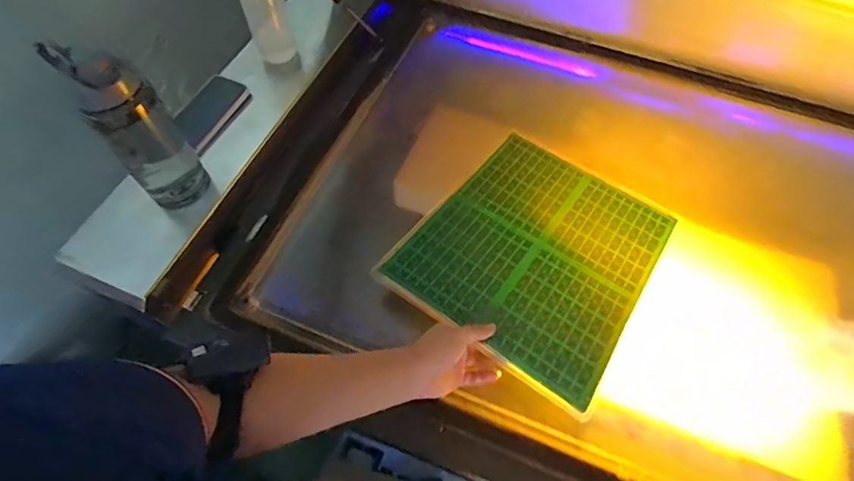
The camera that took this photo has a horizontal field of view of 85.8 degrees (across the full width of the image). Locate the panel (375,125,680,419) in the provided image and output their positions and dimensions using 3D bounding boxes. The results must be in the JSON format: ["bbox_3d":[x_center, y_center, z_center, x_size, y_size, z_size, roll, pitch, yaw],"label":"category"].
[{"bbox_3d":[0.161,0.009,0.676,0.310,0.009,0.380,31,56,17],"label":"panel"}]

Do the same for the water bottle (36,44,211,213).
[{"bbox_3d":[-0.380,-0.148,0.606,0.088,0.228,0.072,-37,68,-19],"label":"water bottle"}]

